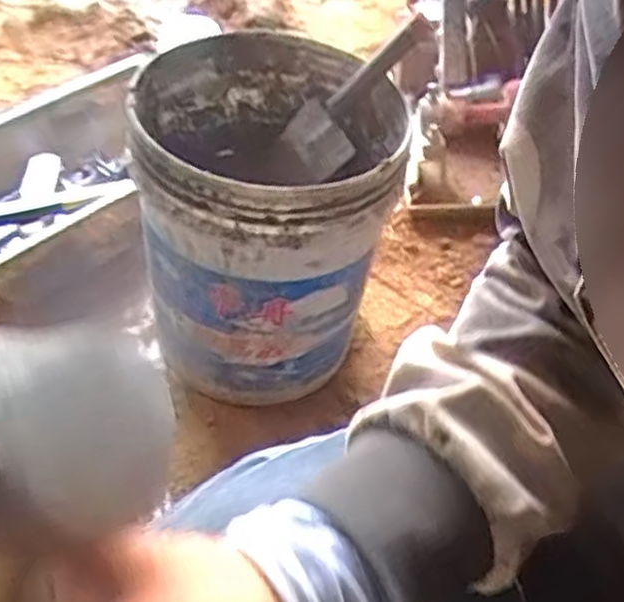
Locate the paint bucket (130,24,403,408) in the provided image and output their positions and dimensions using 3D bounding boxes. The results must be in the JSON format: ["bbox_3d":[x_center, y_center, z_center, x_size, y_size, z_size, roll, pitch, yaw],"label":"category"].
[{"bbox_3d":[-0.045,-0.097,0.906,0.263,0.333,0.337,-2,44,-1],"label":"paint bucket"}]

